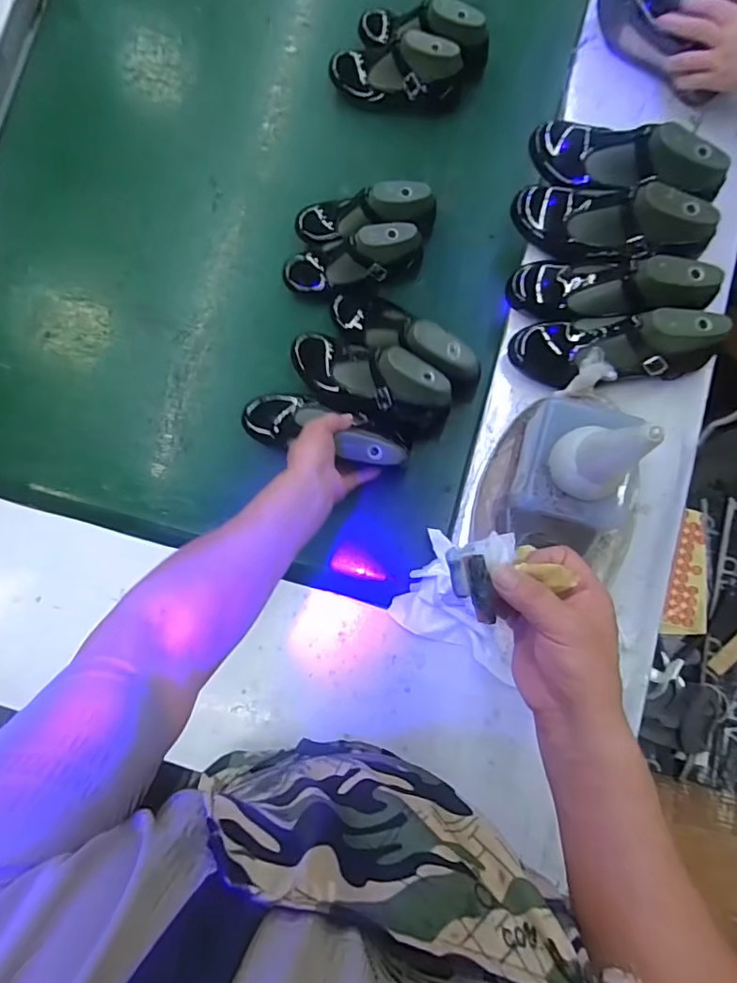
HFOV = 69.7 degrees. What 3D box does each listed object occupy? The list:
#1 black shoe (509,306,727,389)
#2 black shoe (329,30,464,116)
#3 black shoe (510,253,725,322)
[{"bbox_3d":[0.283,-0.164,0.613,0.222,0.096,0.069,1,82,19],"label":"black shoe"},{"bbox_3d":[0.041,-0.596,0.749,0.206,0.087,0.063,10,83,6],"label":"black shoe"},{"bbox_3d":[0.275,-0.240,0.606,0.227,0.083,0.077,5,83,20],"label":"black shoe"}]

